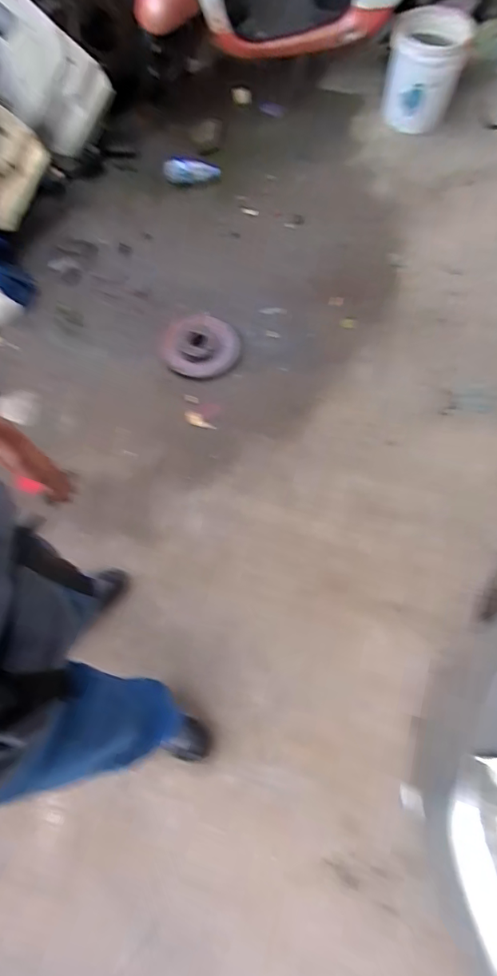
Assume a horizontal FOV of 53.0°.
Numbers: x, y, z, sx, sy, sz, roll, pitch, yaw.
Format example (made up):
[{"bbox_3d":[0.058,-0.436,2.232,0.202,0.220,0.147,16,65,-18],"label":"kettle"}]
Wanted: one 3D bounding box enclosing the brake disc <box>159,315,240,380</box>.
[{"bbox_3d":[-0.157,-0.476,1.684,0.269,0.061,0.244,-14,70,-8],"label":"brake disc"}]

